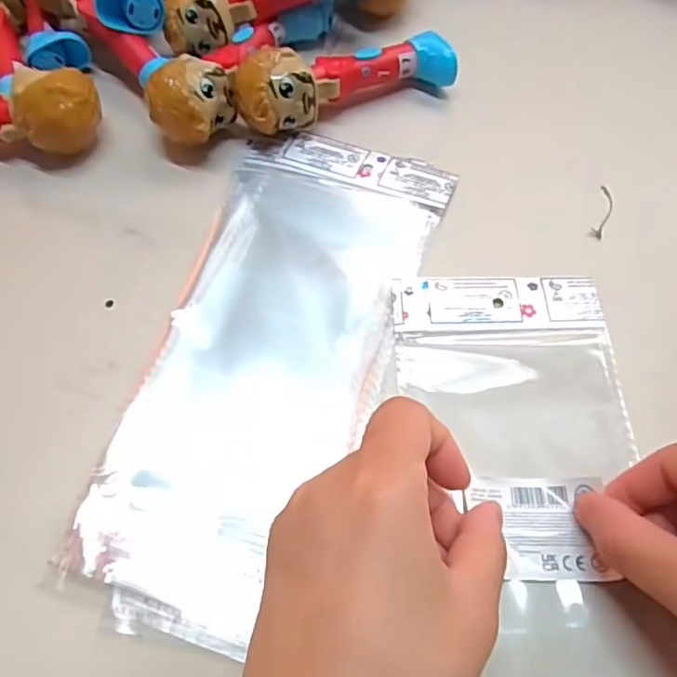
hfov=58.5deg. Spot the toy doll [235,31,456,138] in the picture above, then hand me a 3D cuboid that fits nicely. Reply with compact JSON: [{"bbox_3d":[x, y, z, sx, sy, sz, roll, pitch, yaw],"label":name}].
[{"bbox_3d":[0.005,-0.147,0.343,0.126,0.042,0.034,-21,63,-8],"label":"toy doll"}]

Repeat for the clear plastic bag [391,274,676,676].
[{"bbox_3d":[0.081,0.077,0.243,0.096,0.015,0.239,-4,63,1],"label":"clear plastic bag"}]

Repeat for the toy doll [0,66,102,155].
[{"bbox_3d":[-0.201,-0.130,0.346,0.128,0.043,0.046,2,62,4],"label":"toy doll"}]

